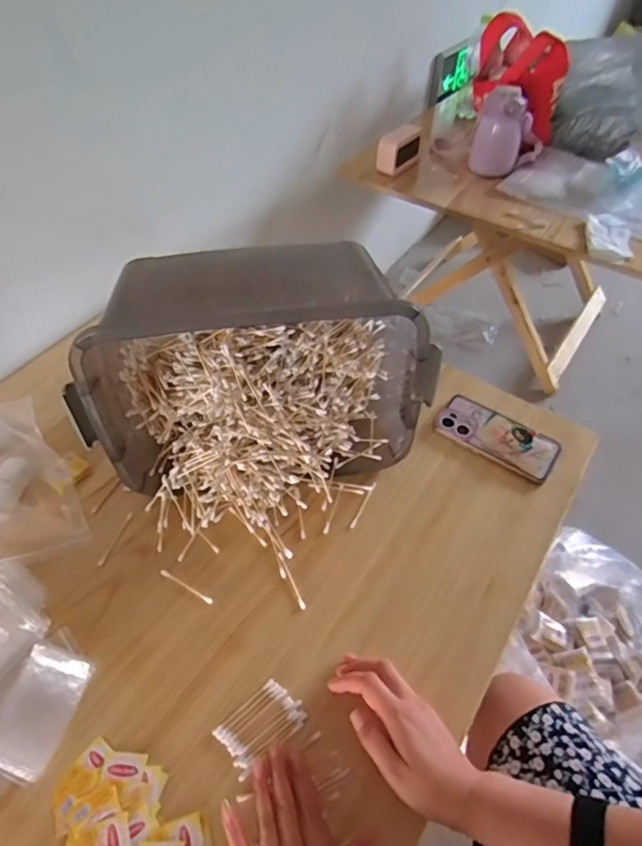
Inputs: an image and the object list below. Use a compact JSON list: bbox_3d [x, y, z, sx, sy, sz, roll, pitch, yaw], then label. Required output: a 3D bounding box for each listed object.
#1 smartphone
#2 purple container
[{"bbox_3d":[0.242,0.016,0.714,0.159,0.014,0.081,30,60,21],"label":"smartphone"},{"bbox_3d":[0.445,-0.688,1.212,0.155,0.179,0.119,16,52,12],"label":"purple container"}]

